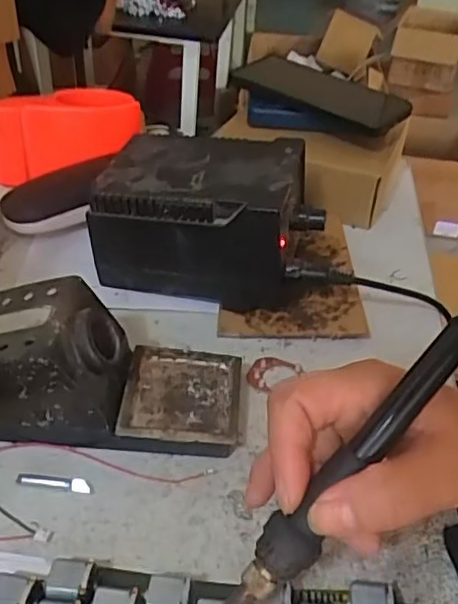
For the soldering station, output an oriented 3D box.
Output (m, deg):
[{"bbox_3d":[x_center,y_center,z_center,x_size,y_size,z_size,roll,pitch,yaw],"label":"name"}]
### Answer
[{"bbox_3d":[-0.013,-0.064,0.464,0.156,0.095,0.108,12,40,9],"label":"soldering station"}]

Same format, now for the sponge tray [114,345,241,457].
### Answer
[{"bbox_3d":[-0.029,0.060,0.372,0.070,0.020,0.070,3,39,-2],"label":"sponge tray"}]

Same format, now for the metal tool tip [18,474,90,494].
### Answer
[{"bbox_3d":[-0.096,0.098,0.332,0.040,0.004,0.008,7,39,2],"label":"metal tool tip"}]

